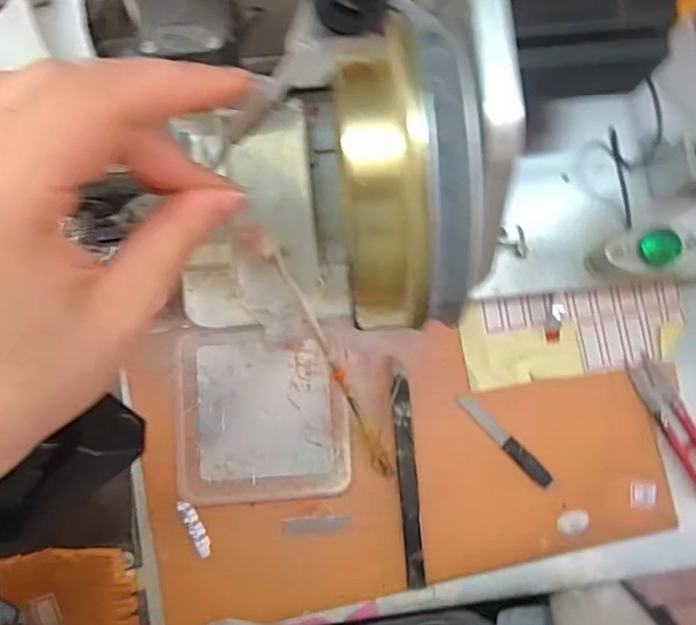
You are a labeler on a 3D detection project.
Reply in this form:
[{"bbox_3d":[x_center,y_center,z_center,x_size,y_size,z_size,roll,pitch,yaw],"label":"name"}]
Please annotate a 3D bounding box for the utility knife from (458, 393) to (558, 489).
[{"bbox_3d":[0.101,0.082,0.360,0.010,0.004,0.078,-44,87,-6],"label":"utility knife"}]

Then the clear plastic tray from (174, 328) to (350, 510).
[{"bbox_3d":[-0.053,0.065,0.357,0.104,0.014,0.103,-3,84,-2],"label":"clear plastic tray"}]

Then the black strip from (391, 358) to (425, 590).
[{"bbox_3d":[0.037,0.098,0.353,0.012,0.009,0.135,-4,84,-2],"label":"black strip"}]

